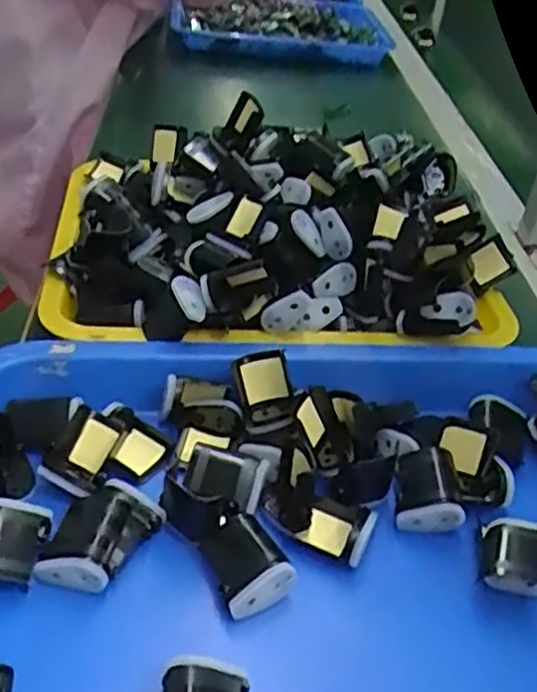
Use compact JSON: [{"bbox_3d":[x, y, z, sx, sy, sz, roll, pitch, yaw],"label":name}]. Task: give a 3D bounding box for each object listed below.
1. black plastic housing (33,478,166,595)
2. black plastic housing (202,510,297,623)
[{"bbox_3d":[-0.083,0.091,0.350,0.040,0.023,0.060,23,41,19],"label":"black plastic housing"},{"bbox_3d":[-0.010,0.104,0.349,0.037,0.021,0.045,-14,43,-25],"label":"black plastic housing"}]

